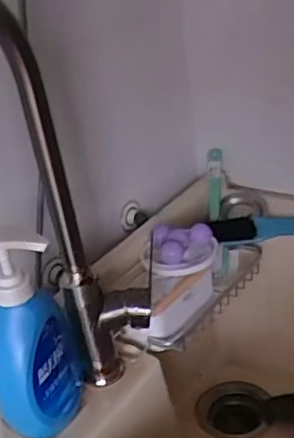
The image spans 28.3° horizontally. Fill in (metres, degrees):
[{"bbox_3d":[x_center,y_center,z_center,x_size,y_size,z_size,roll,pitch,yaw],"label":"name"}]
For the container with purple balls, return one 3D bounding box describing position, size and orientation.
[{"bbox_3d":[0.035,0.036,0.695,0.076,0.039,0.077,7,32,27],"label":"container with purple balls"}]

